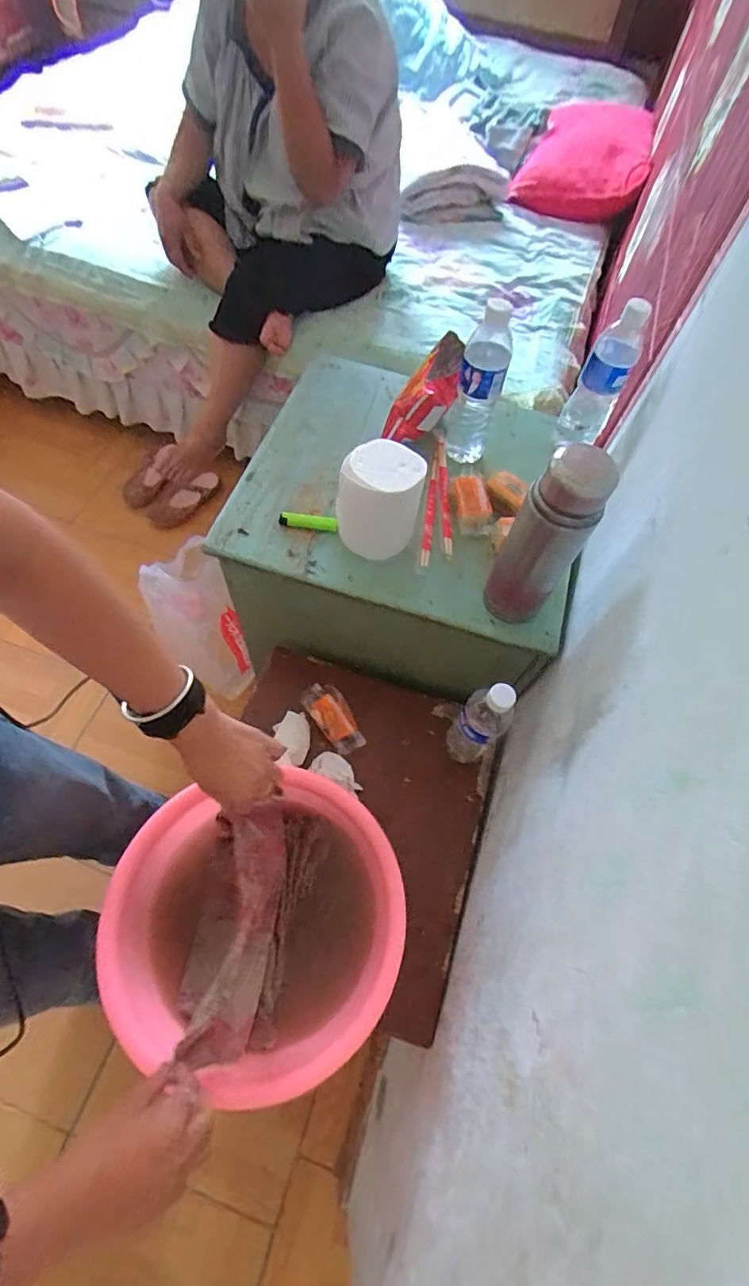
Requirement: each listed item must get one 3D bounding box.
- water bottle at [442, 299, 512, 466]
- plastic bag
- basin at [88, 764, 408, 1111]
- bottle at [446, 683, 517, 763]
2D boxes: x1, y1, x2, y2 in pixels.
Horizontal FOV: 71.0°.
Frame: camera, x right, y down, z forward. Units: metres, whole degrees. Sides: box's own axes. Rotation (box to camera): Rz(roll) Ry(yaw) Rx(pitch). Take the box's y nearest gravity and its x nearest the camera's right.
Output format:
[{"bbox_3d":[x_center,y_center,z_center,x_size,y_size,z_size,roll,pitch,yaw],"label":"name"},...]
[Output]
[{"bbox_3d":[0.143,-0.352,0.737,0.065,0.217,0.068,14,63,6],"label":"water bottle"},{"bbox_3d":[-0.388,-0.045,1.175,0.167,0.066,0.342,-25,107,-14],"label":"plastic bag"},{"bbox_3d":[-0.128,0.319,0.609,0.316,0.124,0.302,-13,64,-8],"label":"basin"},{"bbox_3d":[0.142,0.110,0.722,0.060,0.218,0.060,24,65,10],"label":"bottle"}]

